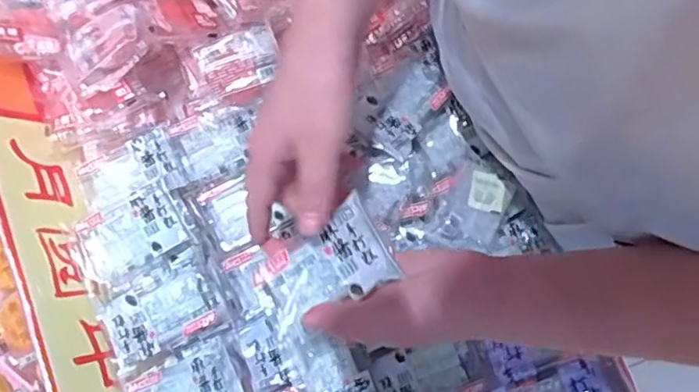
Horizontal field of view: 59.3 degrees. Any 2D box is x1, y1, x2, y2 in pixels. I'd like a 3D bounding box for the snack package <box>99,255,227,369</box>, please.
[{"bbox_3d":[-0.162,0.098,0.525,0.090,0.024,0.067,-27,79,-4],"label":"snack package"}]

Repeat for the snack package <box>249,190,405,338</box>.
[{"bbox_3d":[-0.019,0.050,0.422,0.095,0.022,0.058,-35,68,10],"label":"snack package"}]

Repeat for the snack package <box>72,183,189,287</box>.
[{"bbox_3d":[-0.193,0.032,0.537,0.088,0.027,0.066,-31,80,-5],"label":"snack package"}]

